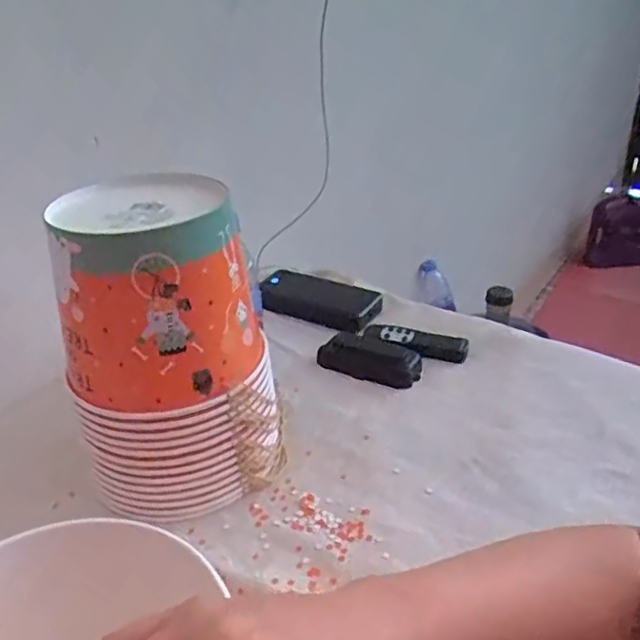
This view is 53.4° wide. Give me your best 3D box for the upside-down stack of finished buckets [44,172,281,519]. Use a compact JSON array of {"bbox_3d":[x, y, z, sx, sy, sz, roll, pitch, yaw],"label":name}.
[{"bbox_3d":[-0.112,0.017,0.506,0.145,0.227,0.151,-3,30,-2],"label":"upside-down stack of finished buckets"}]

